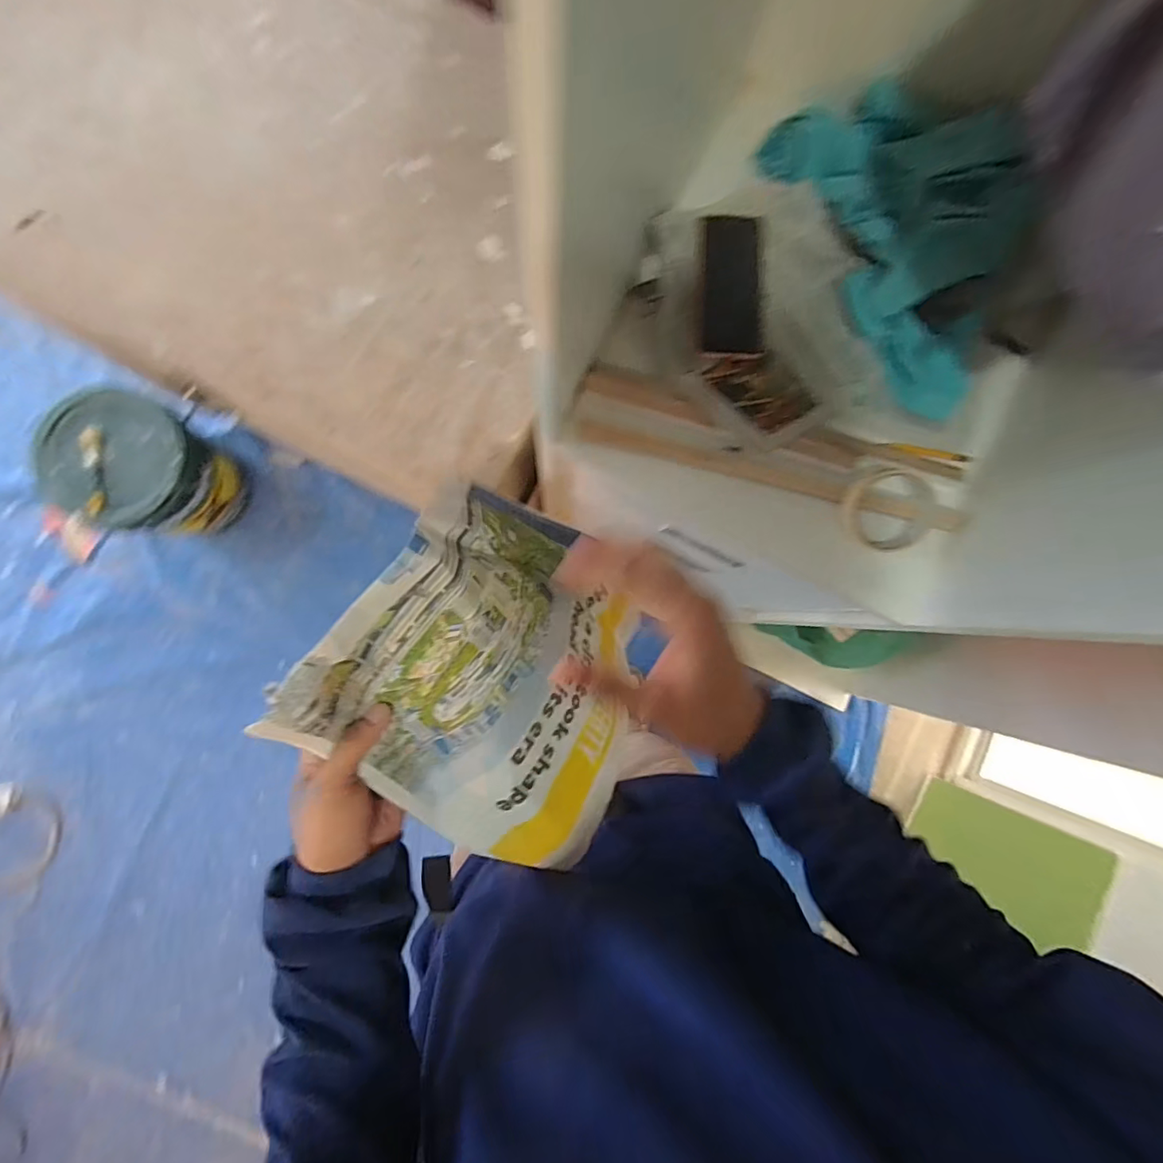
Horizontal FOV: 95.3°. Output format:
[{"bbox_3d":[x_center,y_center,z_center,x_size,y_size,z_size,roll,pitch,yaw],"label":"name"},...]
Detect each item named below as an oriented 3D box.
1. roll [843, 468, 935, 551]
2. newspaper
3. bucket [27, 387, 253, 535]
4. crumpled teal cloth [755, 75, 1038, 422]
[{"bbox_3d":[0.336,-0.079,0.583,0.101,0.025,0.087,-13,87,-4],"label":"roll"},{"bbox_3d":[-0.055,0.073,0.402,0.225,0.103,0.264,-47,120,-6],"label":"newspaper"},{"bbox_3d":[-1.005,-0.257,1.250,0.290,0.266,0.280,0,87,-3],"label":"bucket"},{"bbox_3d":[0.355,-0.370,0.549,0.153,0.115,0.362,-29,89,-4],"label":"crumpled teal cloth"}]

